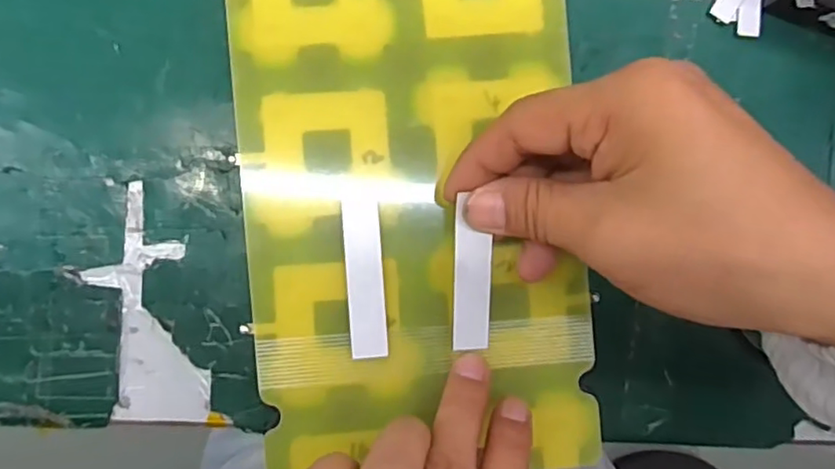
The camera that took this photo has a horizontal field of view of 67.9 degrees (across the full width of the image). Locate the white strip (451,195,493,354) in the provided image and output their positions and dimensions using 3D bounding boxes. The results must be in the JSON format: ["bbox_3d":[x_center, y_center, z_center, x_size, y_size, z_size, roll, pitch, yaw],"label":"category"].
[{"bbox_3d":[0.022,0.018,0.245,0.015,0.004,0.057,-4,104,-7],"label":"white strip"}]

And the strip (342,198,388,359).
[{"bbox_3d":[-0.021,0.018,0.251,0.015,0.004,0.064,-4,92,-4],"label":"strip"}]

